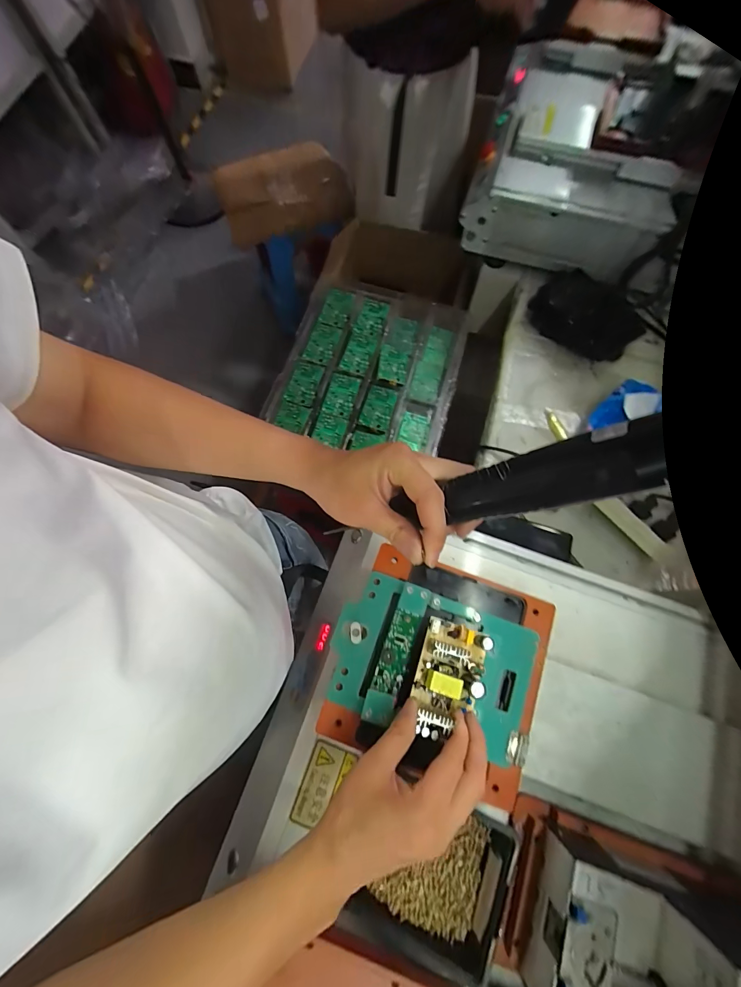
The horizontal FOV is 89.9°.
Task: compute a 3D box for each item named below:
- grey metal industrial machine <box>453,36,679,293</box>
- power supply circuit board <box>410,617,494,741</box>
[{"bbox_3d":[0.411,-0.663,0.753,0.363,0.153,0.406,18,75,4],"label":"grey metal industrial machine"},{"bbox_3d":[0.073,0.171,0.340,0.057,0.027,0.094,17,75,4],"label":"power supply circuit board"}]

